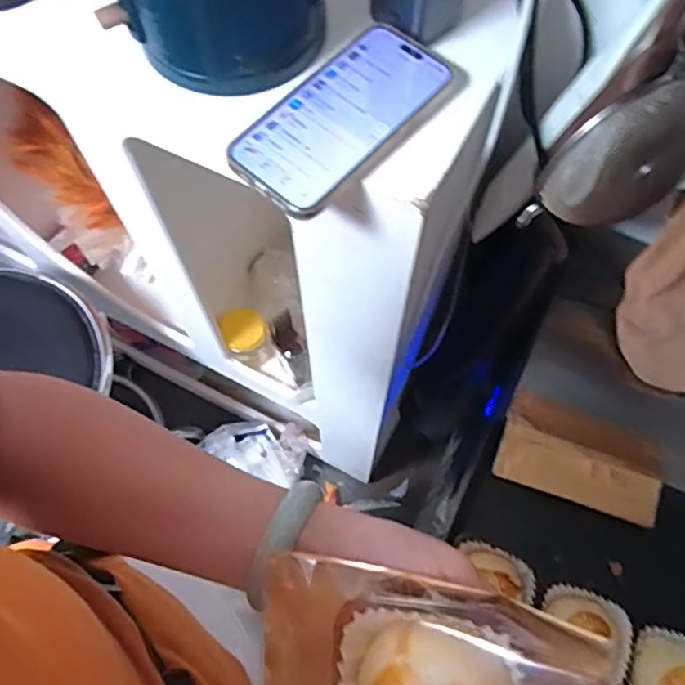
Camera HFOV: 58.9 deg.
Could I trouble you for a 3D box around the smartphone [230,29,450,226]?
[{"bbox_3d":[0.003,-0.158,0.417,0.080,0.006,0.167,39,74,15],"label":"smartphone"}]

